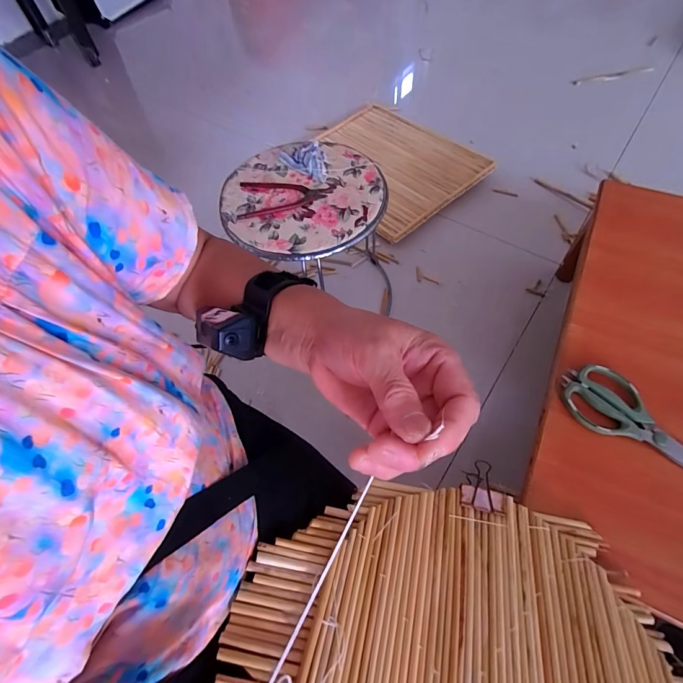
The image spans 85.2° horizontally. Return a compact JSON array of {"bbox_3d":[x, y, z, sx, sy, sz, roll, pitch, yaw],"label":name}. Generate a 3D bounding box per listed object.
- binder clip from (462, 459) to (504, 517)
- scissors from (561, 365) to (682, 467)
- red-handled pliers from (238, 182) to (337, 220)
[{"bbox_3d":[0.168,0.177,0.452,0.050,0.036,0.058,11,61,9],"label":"binder clip"},{"bbox_3d":[0.397,0.106,0.486,0.211,0.017,0.088,31,66,19],"label":"scissors"},{"bbox_3d":[-0.095,-0.254,0.646,0.163,0.007,0.090,-7,60,-1],"label":"red-handled pliers"}]

